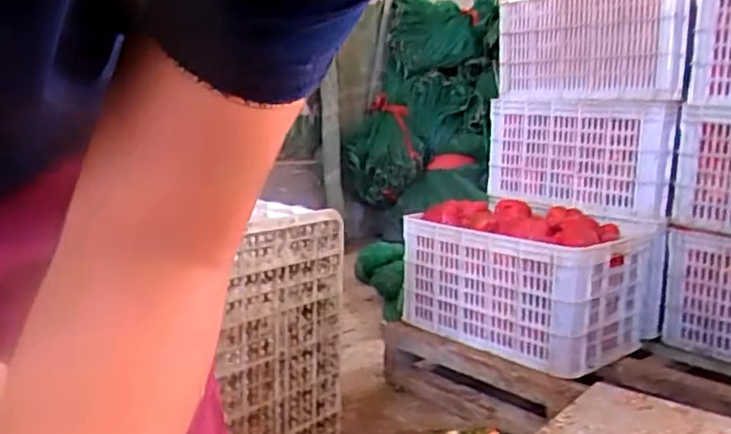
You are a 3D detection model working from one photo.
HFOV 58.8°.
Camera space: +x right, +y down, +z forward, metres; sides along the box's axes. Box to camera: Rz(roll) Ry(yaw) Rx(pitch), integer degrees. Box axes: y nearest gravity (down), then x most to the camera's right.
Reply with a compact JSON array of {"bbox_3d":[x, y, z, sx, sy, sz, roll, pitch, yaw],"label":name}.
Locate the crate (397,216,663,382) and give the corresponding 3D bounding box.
[{"bbox_3d":[0.399,0.156,1.623,0.394,0.264,0.529,-8,12,-39],"label":"crate"}]

